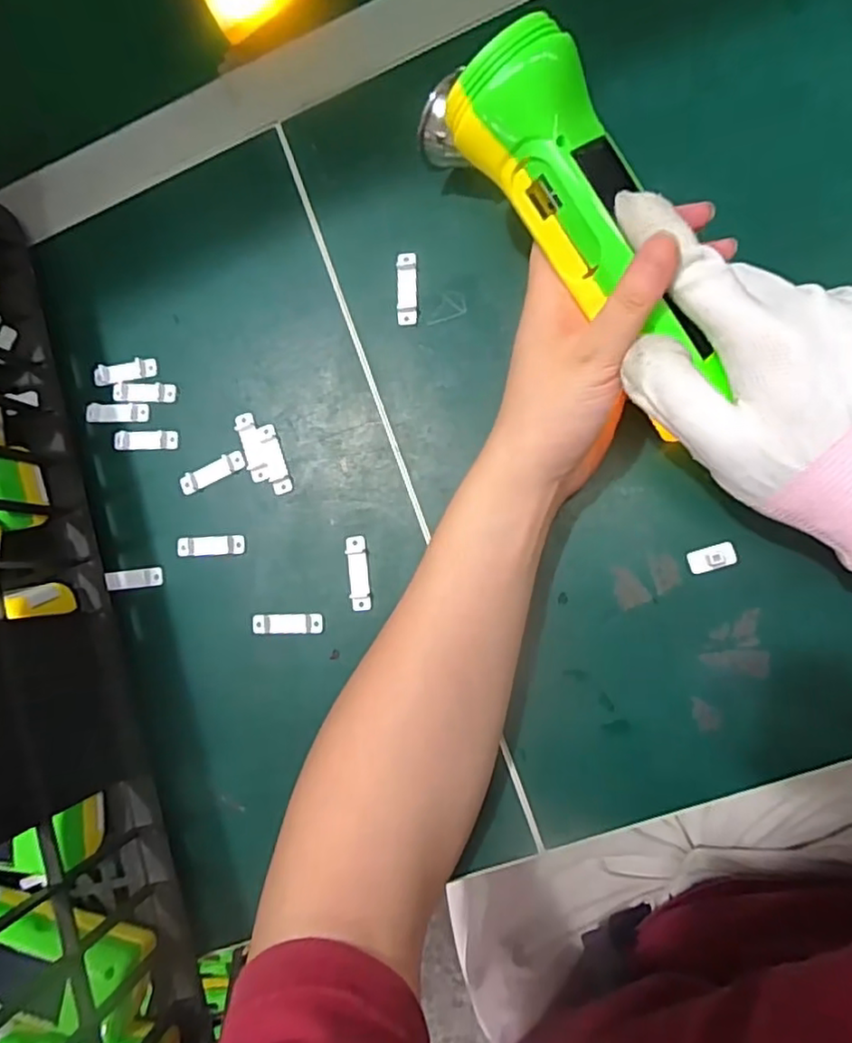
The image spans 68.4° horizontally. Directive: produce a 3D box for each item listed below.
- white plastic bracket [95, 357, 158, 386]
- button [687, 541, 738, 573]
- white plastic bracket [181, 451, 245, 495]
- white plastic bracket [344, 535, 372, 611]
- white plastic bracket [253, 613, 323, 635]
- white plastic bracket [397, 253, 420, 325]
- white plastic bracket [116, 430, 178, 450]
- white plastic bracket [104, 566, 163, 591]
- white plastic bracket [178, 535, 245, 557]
[{"bbox_3d":[-0.165,-0.082,0.343,0.034,0.004,0.011,-7,85,9],"label":"white plastic bracket"},{"bbox_3d":[0.131,0.017,0.286,0.021,0.004,0.010,-19,84,8],"label":"button"},{"bbox_3d":[-0.113,-0.026,0.331,0.037,0.004,0.009,-26,83,7],"label":"white plastic bracket"},{"bbox_3d":[-0.034,0.026,0.315,0.010,0.004,0.037,-7,85,9],"label":"white plastic bracket"},{"bbox_3d":[-0.071,0.052,0.319,0.036,0.004,0.010,-3,86,9],"label":"white plastic bracket"},{"bbox_3d":[-0.009,-0.119,0.321,0.010,0.005,0.037,-1,86,9],"label":"white plastic bracket"},{"bbox_3d":[-0.152,-0.044,0.339,0.036,0.004,0.011,0,86,9],"label":"white plastic bracket"},{"bbox_3d":[-0.155,0.031,0.333,0.027,0.007,0.010,-8,85,9],"label":"white plastic bracket"},{"bbox_3d":[-0.113,0.013,0.330,0.035,0.005,0.010,-3,86,9],"label":"white plastic bracket"}]

